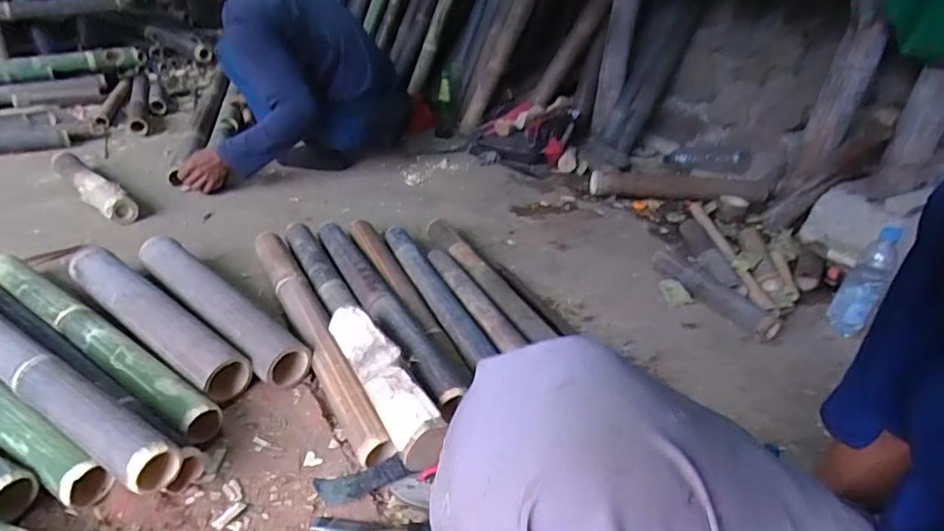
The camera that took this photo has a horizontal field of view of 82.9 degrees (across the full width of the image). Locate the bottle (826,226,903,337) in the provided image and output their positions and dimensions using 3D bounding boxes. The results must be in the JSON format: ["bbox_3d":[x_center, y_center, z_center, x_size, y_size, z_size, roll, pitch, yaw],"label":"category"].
[{"bbox_3d":[0.768,0.029,1.040,0.062,0.226,0.073,29,37,34],"label":"bottle"}]

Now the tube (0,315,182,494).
[{"bbox_3d":[-0.628,0.132,0.751,0.648,0.062,0.062,22,34,25],"label":"tube"}]

